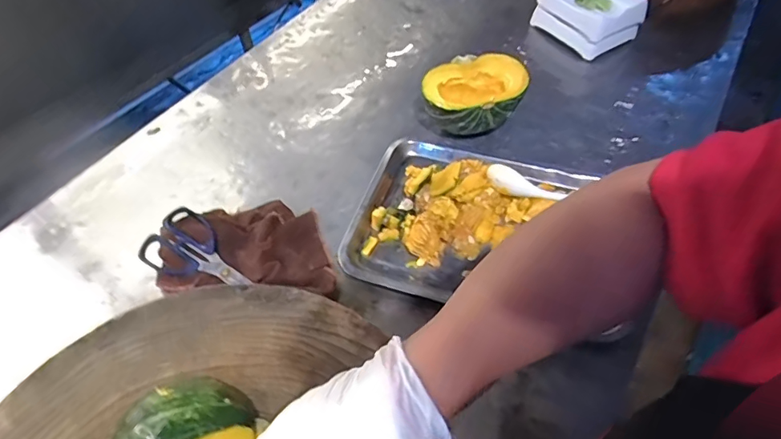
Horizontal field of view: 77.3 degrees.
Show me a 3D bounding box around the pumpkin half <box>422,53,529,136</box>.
[{"bbox_3d":[0.121,-0.179,0.713,0.138,0.077,0.103,6,51,8],"label":"pumpkin half"}]

